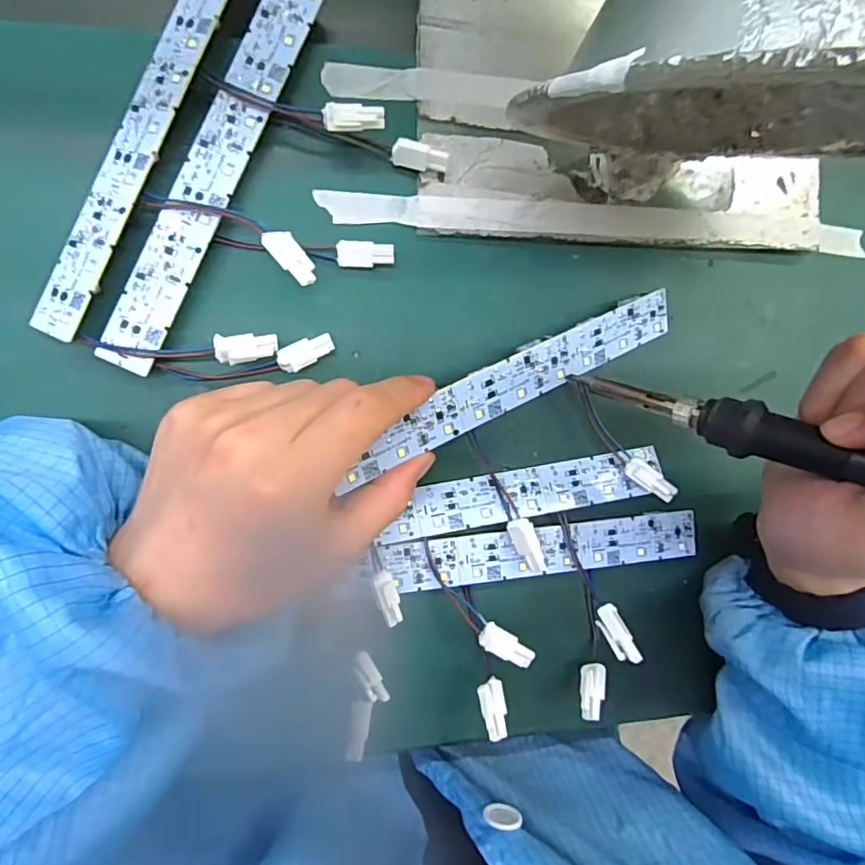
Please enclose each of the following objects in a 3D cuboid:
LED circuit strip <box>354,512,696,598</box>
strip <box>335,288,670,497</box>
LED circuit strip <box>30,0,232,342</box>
[{"bbox_3d":[0.050,0.061,0.280,0.179,0.009,0.025,-4,92,-9],"label":"LED circuit strip"},{"bbox_3d":[0.042,-0.025,0.260,0.182,0.004,0.024,-26,116,-20],"label":"strip"},{"bbox_3d":[-0.123,-0.130,0.241,0.023,0.004,0.188,23,88,8],"label":"LED circuit strip"}]

